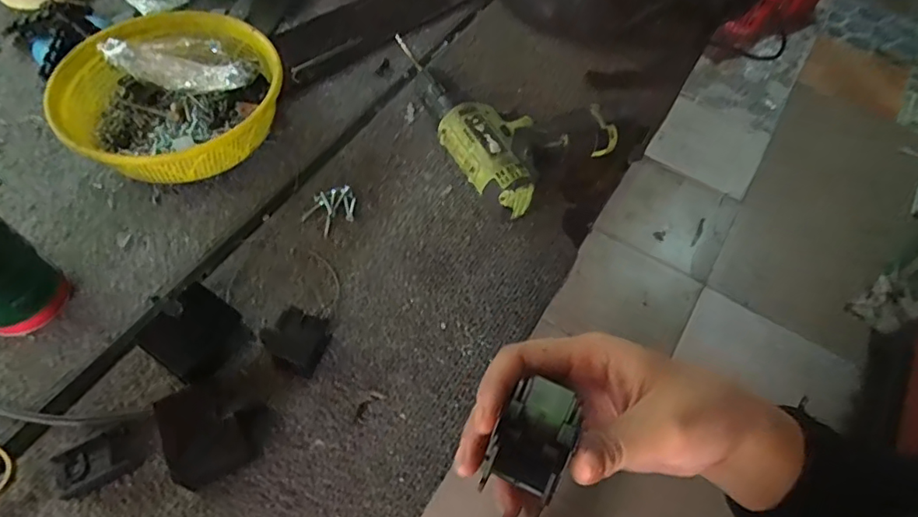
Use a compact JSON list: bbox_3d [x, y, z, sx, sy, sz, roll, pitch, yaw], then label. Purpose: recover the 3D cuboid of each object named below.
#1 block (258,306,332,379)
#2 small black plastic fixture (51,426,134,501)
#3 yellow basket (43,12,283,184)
[{"bbox_3d":[-0.127,0.066,0.411,0.042,0.034,0.042,16,59,5],"label":"block"},{"bbox_3d":[-0.246,0.140,0.360,0.042,0.015,0.031,-23,63,-17],"label":"small black plastic fixture"},{"bbox_3d":[-0.262,-0.144,0.500,0.191,0.068,0.176,-10,60,-10],"label":"yellow basket"}]

